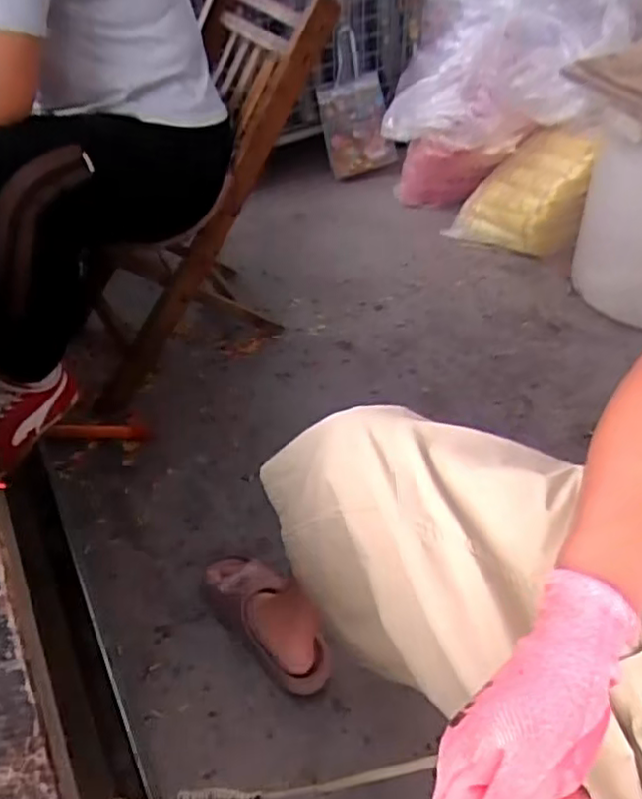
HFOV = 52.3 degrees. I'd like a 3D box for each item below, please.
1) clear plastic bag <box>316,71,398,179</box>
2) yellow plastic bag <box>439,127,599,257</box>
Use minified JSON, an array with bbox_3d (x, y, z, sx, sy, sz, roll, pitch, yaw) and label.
[{"bbox_3d":[0.102,-0.737,1.762,0.205,0.232,0.047,-27,31,-19],"label":"clear plastic bag"},{"bbox_3d":[0.455,-0.486,1.521,0.266,0.273,0.189,0,46,5],"label":"yellow plastic bag"}]

